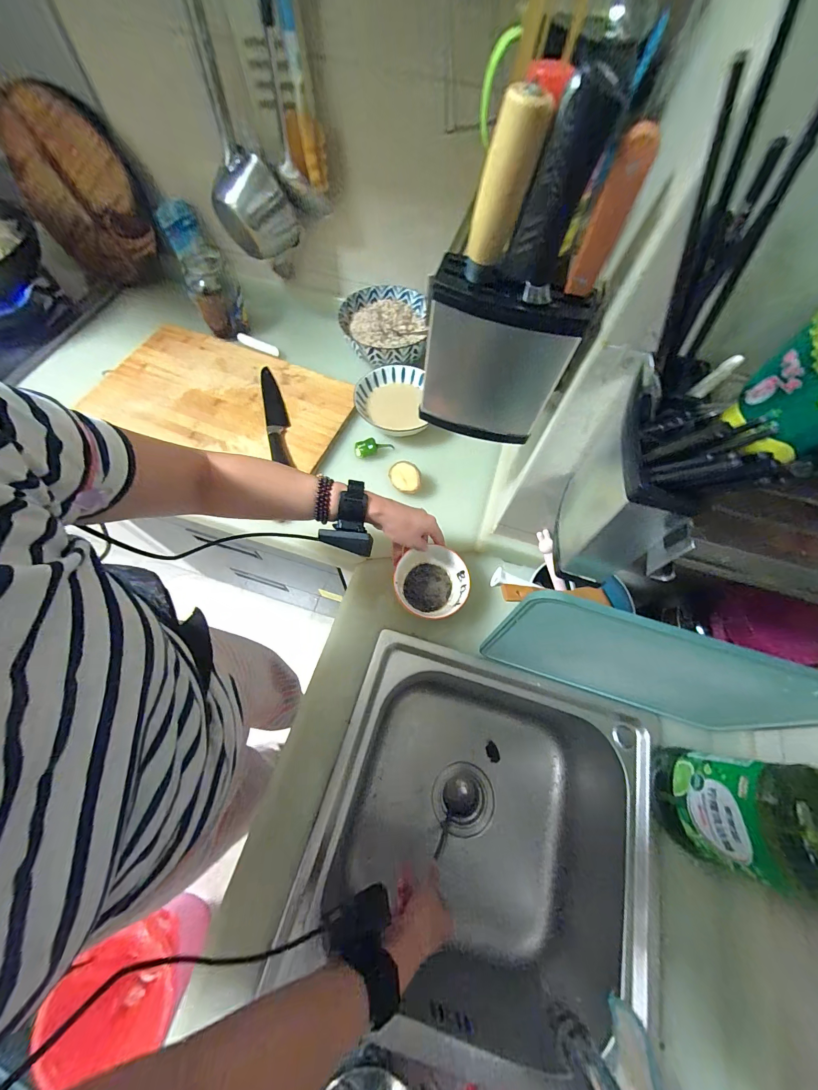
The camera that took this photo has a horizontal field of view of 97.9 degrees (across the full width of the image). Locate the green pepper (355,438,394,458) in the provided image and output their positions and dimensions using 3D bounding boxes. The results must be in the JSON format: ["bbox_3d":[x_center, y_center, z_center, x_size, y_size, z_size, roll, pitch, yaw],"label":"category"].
[{"bbox_3d":[-0.068,-0.192,0.696,0.073,0.026,0.023,-12,66,-8],"label":"green pepper"}]

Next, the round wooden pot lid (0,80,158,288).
[{"bbox_3d":[-0.679,-0.732,0.751,0.255,0.294,0.030,2,45,8],"label":"round wooden pot lid"}]

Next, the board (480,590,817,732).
[{"bbox_3d":[0.282,0.155,0.427,0.362,0.248,0.009,17,60,3],"label":"board"}]

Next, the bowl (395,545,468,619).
[{"bbox_3d":[0.039,0.056,0.554,0.108,0.058,0.104,1,64,-2],"label":"bowl"}]

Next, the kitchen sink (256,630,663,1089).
[{"bbox_3d":[0.052,0.554,0.492,0.417,0.262,0.715,17,65,5],"label":"kitchen sink"}]

